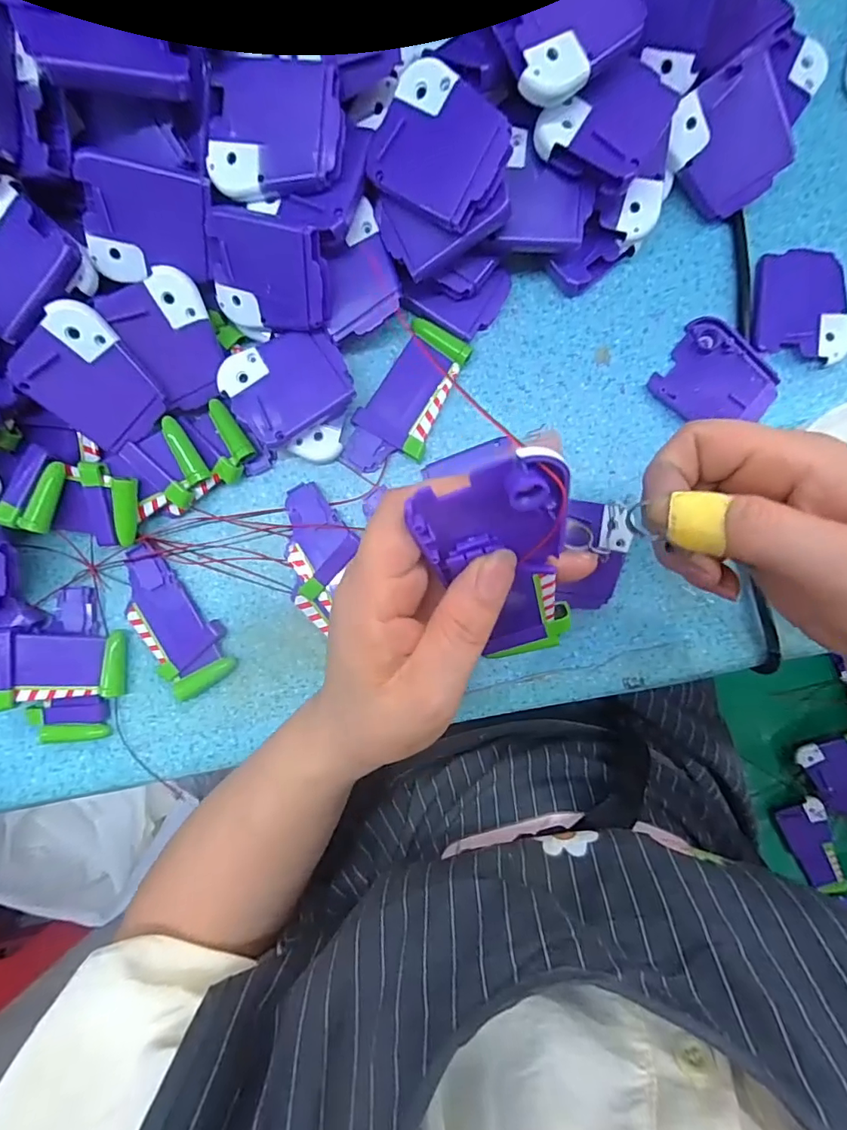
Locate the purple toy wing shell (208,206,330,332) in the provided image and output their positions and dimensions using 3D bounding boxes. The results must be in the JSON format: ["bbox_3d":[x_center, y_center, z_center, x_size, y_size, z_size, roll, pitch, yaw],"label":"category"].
[{"bbox_3d":[-0.077,-0.143,0.248,0.059,0.008,0.049,18,137,10],"label":"purple toy wing shell"}]

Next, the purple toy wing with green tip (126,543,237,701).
[{"bbox_3d":[-0.148,0.032,0.293,0.041,0.009,0.088,-33,94,2],"label":"purple toy wing with green tip"}]

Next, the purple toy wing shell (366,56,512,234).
[{"bbox_3d":[0.006,-0.187,0.225,0.060,0.006,0.051,42,113,7],"label":"purple toy wing shell"}]

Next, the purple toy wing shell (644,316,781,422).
[{"bbox_3d":[0.166,-0.104,0.282,0.058,0.013,0.054,33,94,-2],"label":"purple toy wing shell"}]

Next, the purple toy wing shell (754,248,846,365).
[{"bbox_3d":[0.211,-0.145,0.278,0.050,0.009,0.060,3,94,0],"label":"purple toy wing shell"}]

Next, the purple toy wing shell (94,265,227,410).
[{"bbox_3d":[-0.133,-0.116,0.264,0.050,0.015,0.060,-30,124,-3],"label":"purple toy wing shell"}]

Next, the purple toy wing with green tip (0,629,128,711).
[{"bbox_3d":[-0.218,0.058,0.283,0.088,0.015,0.040,5,95,-14],"label":"purple toy wing with green tip"}]

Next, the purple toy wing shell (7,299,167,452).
[{"bbox_3d":[-0.167,-0.092,0.252,0.050,0.007,0.059,-36,126,6],"label":"purple toy wing shell"}]

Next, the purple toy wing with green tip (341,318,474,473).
[{"bbox_3d":[-0.010,-0.093,0.285,0.041,0.012,0.086,26,94,-2],"label":"purple toy wing with green tip"}]

